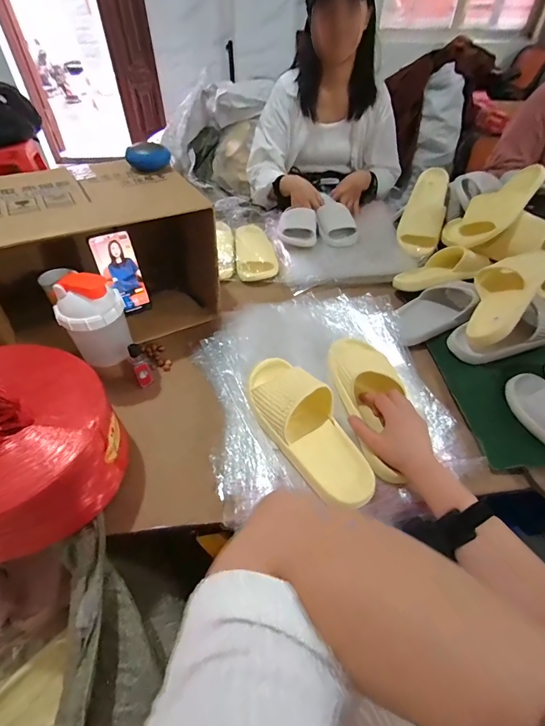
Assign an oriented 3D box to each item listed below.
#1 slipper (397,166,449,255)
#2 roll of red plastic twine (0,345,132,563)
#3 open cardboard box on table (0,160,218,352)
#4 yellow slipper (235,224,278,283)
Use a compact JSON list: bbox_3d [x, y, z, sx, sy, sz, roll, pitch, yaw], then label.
[{"bbox_3d":[0.390,-0.389,0.921,0.100,0.079,0.256,12,83,10],"label":"slipper"},{"bbox_3d":[-0.356,0.096,0.490,0.252,0.136,0.234,0,46,-1],"label":"roll of red plastic twine"},{"bbox_3d":[-0.333,-0.192,0.675,0.394,0.251,0.256,-21,50,-20],"label":"open cardboard box on table"},{"bbox_3d":[-0.042,-0.291,0.909,0.104,0.064,0.210,-5,47,-5],"label":"yellow slipper"}]

